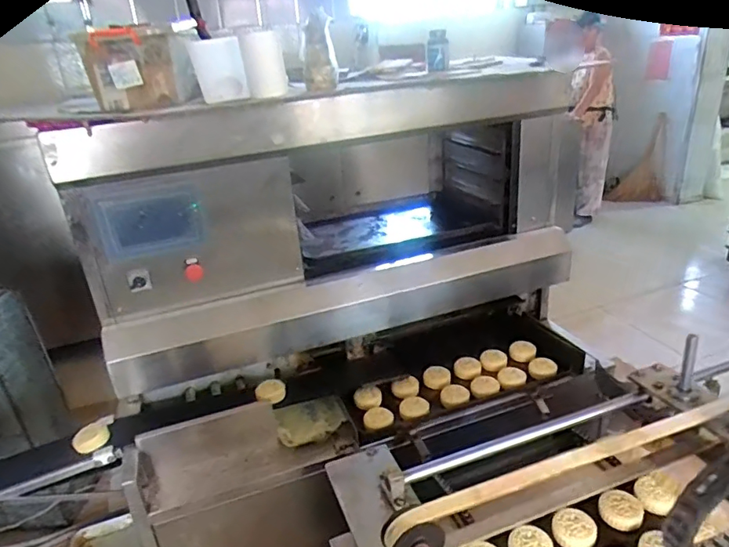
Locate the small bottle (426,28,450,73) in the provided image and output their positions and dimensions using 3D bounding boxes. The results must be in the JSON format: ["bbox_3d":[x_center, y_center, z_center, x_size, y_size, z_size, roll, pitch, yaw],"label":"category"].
[{"bbox_3d":[0.205,-0.620,1.454,0.063,0.104,0.060,-3,24,9],"label":"small bottle"}]

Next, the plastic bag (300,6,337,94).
[{"bbox_3d":[-0.109,-0.500,1.183,0.072,0.175,0.099,-16,25,-19],"label":"plastic bag"}]

